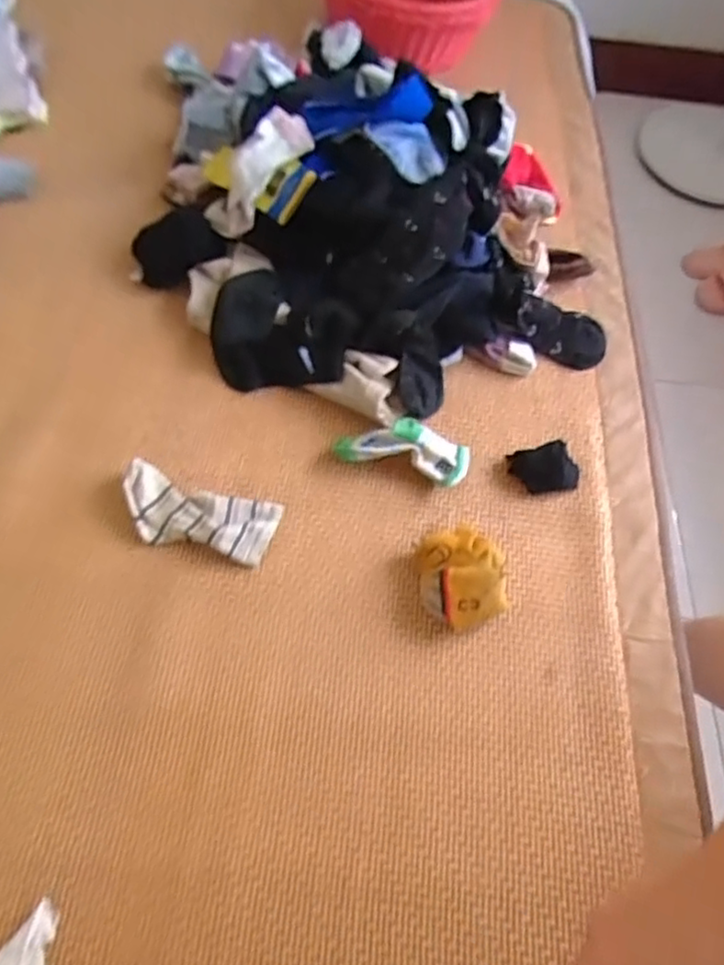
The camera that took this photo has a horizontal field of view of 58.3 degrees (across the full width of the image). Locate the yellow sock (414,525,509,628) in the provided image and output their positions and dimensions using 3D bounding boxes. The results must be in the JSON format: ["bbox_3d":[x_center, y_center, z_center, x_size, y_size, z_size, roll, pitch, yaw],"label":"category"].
[{"bbox_3d":[0.090,0.082,0.590,0.078,0.050,0.090,-19,66,-11],"label":"yellow sock"}]

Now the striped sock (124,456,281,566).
[{"bbox_3d":[-0.157,0.031,0.620,0.148,0.023,0.067,15,64,5],"label":"striped sock"}]

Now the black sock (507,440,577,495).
[{"bbox_3d":[0.184,-0.015,0.657,0.060,0.023,0.048,-4,64,-4],"label":"black sock"}]

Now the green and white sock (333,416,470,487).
[{"bbox_3d":[0.041,-0.037,0.653,0.137,0.035,0.056,15,64,5],"label":"green and white sock"}]

